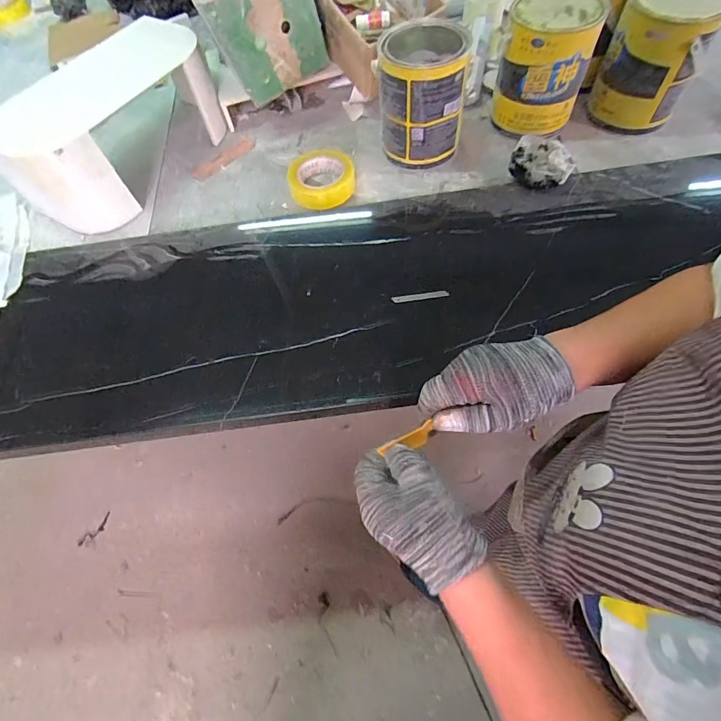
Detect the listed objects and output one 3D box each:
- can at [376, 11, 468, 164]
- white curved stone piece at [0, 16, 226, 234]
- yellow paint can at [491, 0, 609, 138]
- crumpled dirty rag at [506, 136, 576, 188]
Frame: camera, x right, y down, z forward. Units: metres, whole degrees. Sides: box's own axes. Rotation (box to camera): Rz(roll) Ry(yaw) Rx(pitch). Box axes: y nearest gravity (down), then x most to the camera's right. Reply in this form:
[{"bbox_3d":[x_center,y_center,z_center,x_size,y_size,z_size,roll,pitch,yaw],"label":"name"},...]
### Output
[{"bbox_3d":[0.101,-0.451,0.689,0.138,0.159,0.148,-3,63,2],"label":"can"},{"bbox_3d":[-0.432,-0.414,0.726,0.181,0.165,0.382,34,70,19],"label":"white curved stone piece"},{"bbox_3d":[0.312,-0.510,0.687,0.142,0.144,0.150,18,66,13],"label":"yellow paint can"},{"bbox_3d":[0.298,-0.323,0.665,0.098,0.051,0.079,20,66,14],"label":"crumpled dirty rag"}]

